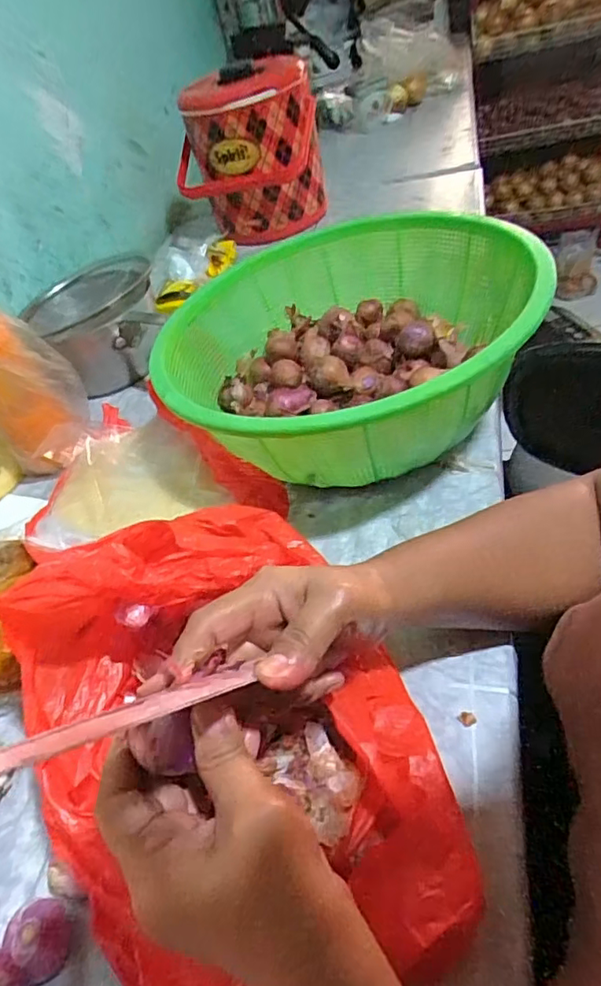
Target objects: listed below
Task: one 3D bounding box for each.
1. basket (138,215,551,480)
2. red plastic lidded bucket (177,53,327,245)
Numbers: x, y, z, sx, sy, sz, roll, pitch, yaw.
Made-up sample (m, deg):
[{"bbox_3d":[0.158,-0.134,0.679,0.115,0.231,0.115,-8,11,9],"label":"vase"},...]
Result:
[{"bbox_3d":[0.043,-0.139,0.555,0.347,0.164,0.346,-24,43,-8],"label":"basket"},{"bbox_3d":[-0.098,-0.596,0.998,0.221,0.242,0.191,26,58,37],"label":"red plastic lidded bucket"}]

